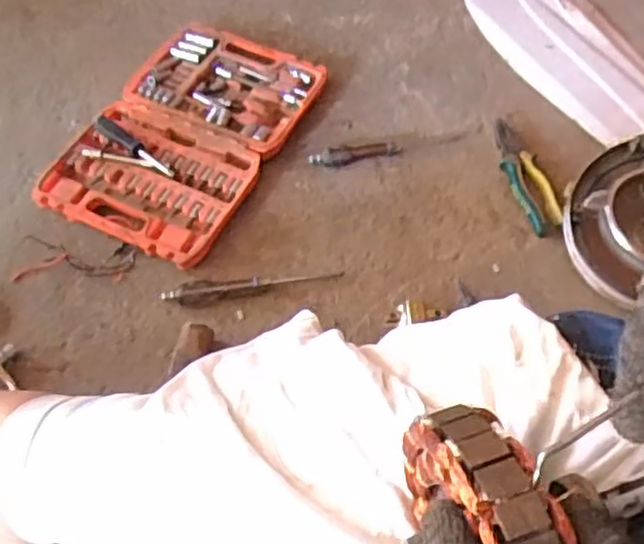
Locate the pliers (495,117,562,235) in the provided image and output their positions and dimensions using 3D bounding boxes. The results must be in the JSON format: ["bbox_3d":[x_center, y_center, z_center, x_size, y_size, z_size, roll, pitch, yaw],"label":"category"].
[{"bbox_3d":[0.270,-0.128,0.918,0.047,0.014,0.174,-17,72,-11],"label":"pliers"}]

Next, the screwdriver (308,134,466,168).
[{"bbox_3d":[0.089,-0.168,0.935,0.215,0.024,0.025,-10,59,-7],"label":"screwdriver"}]

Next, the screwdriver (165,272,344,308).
[{"bbox_3d":[-0.081,0.018,0.819,0.207,0.014,0.029,-5,58,-4],"label":"screwdriver"}]

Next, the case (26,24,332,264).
[{"bbox_3d":[-0.176,-0.188,0.931,0.245,0.039,0.381,25,61,15],"label":"case"}]

